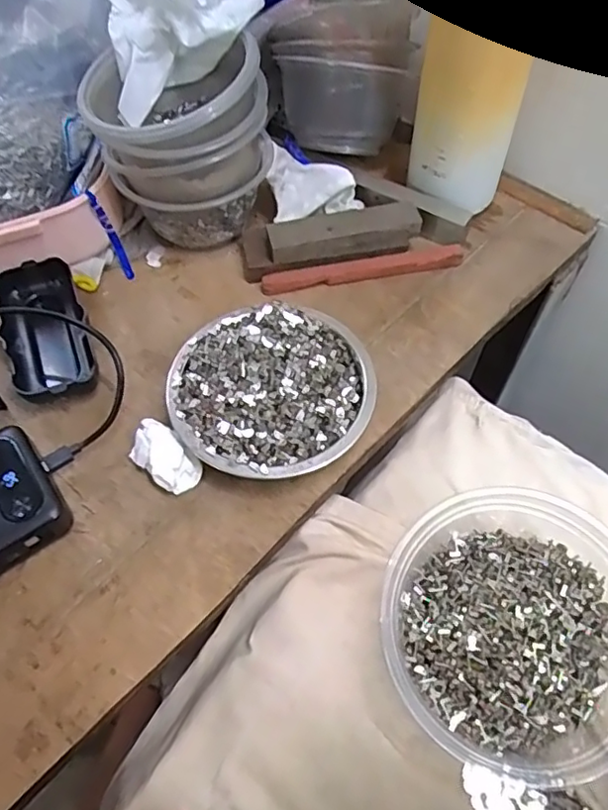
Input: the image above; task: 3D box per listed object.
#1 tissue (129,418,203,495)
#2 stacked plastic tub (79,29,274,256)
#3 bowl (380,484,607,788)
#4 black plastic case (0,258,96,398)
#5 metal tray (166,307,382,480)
[{"bbox_3d":[-0.082,0.032,0.347,0.043,0.020,0.025,38,66,22],"label":"tissue"},{"bbox_3d":[-0.082,-0.177,0.412,0.113,0.112,0.092,-21,60,-11],"label":"stacked plastic tub"},{"bbox_3d":[0.113,0.113,0.302,0.140,0.039,0.135,-1,58,1],"label":"bowl"},{"bbox_3d":[-0.171,-0.047,0.391,0.051,0.030,0.109,-22,60,-11],"label":"black plastic case"},{"bbox_3d":[-0.019,-0.007,0.365,0.116,0.032,0.117,-5,58,-1],"label":"metal tray"}]

